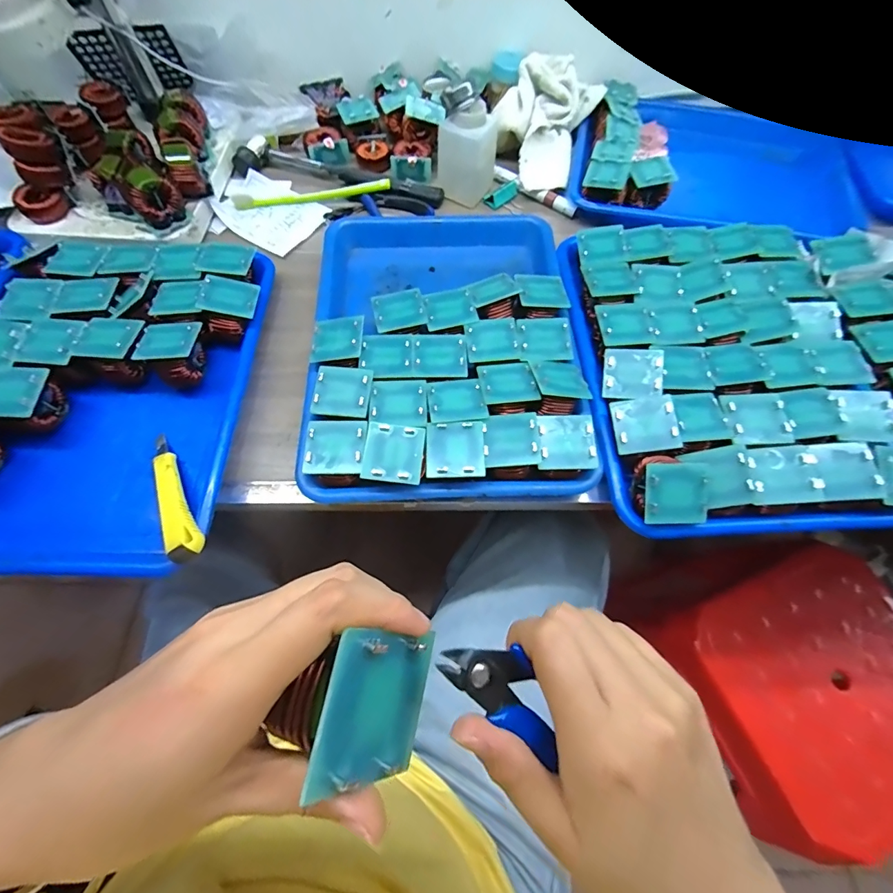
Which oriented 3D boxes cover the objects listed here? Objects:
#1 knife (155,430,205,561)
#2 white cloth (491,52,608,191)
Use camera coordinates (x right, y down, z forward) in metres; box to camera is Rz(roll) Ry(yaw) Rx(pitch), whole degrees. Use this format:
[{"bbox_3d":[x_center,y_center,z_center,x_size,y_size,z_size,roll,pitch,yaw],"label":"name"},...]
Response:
[{"bbox_3d":[-0.220,0.035,0.330,0.022,0.010,0.142,-32,52,-15],"label":"knife"},{"bbox_3d":[0.119,-0.407,0.511,0.110,0.061,0.173,21,66,8],"label":"white cloth"}]

